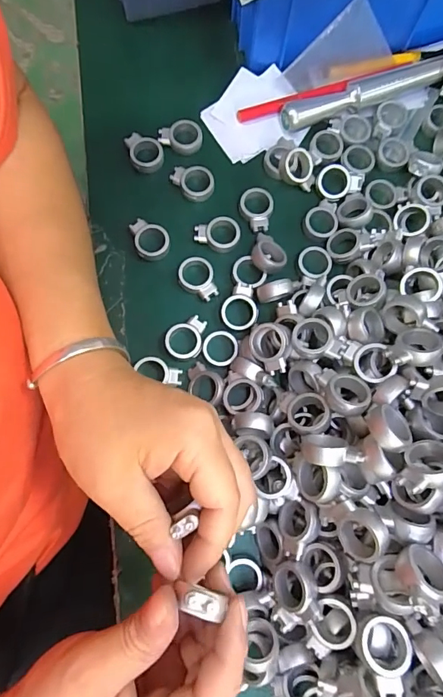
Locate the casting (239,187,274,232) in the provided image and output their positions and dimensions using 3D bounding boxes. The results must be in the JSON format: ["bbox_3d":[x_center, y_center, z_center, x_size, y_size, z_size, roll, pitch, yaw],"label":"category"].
[{"bbox_3d":[0.026,-0.107,0.328,0.026,0.010,0.033,8,78,2],"label":"casting"}]

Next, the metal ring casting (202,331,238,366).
[{"bbox_3d":[-0.001,0.000,0.300,0.025,0.005,0.025,-1,78,0],"label":"metal ring casting"}]

